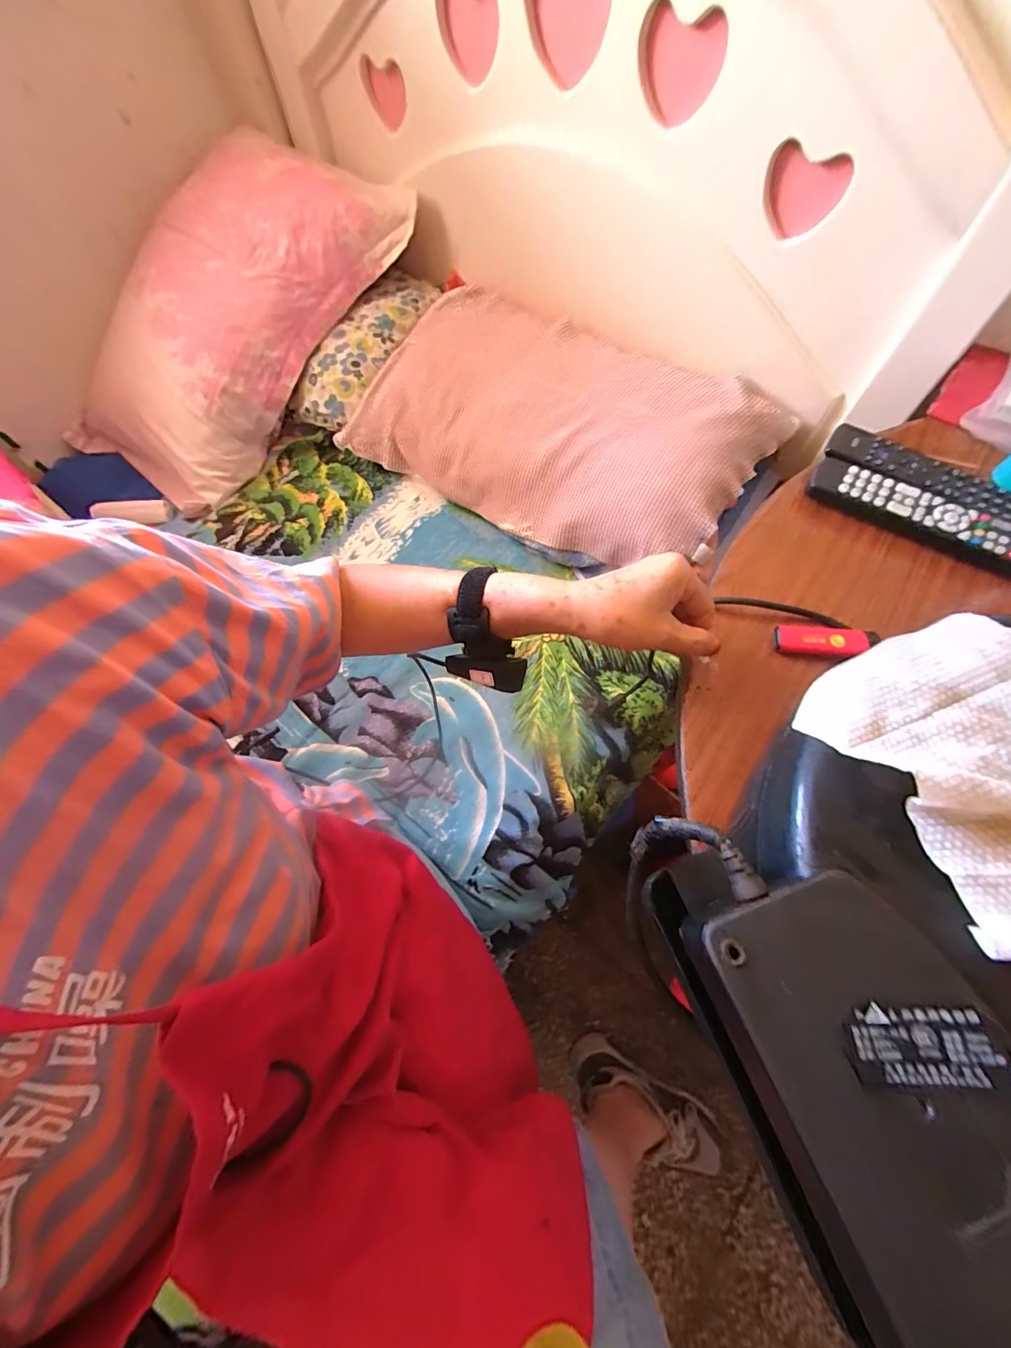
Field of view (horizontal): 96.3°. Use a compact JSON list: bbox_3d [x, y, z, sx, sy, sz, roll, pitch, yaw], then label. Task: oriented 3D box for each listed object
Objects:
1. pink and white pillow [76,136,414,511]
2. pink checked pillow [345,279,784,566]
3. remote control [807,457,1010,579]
[{"bbox_3d":[-0.505,-0.654,0.833,0.342,0.289,0.630,40,74,18],"label":"pink and white pillow"},{"bbox_3d":[0.065,-0.413,0.766,0.659,0.155,0.315,31,72,15],"label":"pink checked pillow"},{"bbox_3d":[0.392,-0.154,0.433,0.192,0.018,0.045,32,72,16],"label":"remote control"}]

